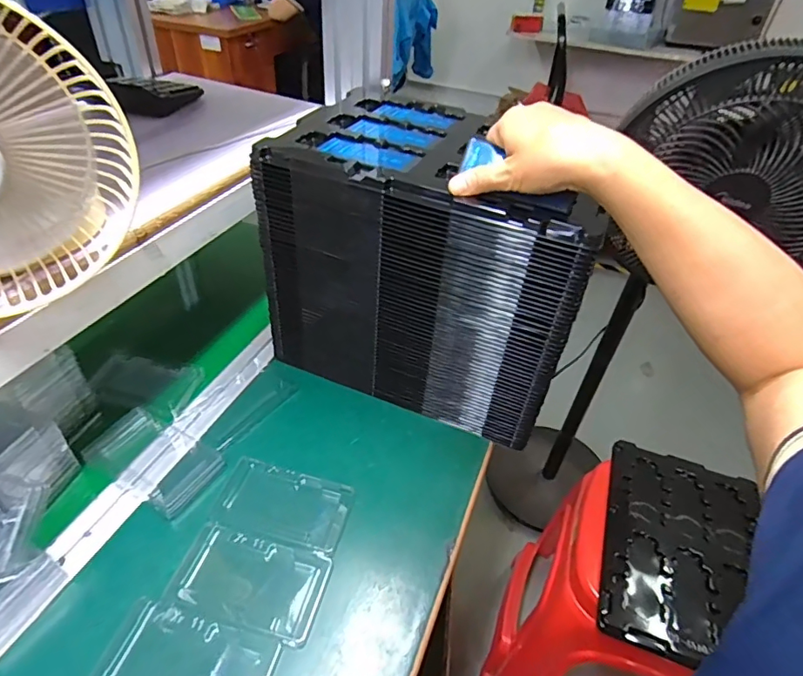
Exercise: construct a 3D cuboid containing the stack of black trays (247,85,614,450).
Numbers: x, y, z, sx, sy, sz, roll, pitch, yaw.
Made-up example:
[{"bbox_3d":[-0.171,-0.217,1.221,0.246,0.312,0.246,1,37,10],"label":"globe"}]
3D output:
[{"bbox_3d":[0.035,-0.089,0.596,0.326,0.282,0.214,16,38,16],"label":"stack of black trays"}]

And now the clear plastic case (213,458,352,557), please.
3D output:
[{"bbox_3d":[-0.116,0.162,0.502,0.123,0.018,0.074,11,41,7],"label":"clear plastic case"}]

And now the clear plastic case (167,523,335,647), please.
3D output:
[{"bbox_3d":[-0.132,0.214,0.445,0.121,0.016,0.077,11,41,7],"label":"clear plastic case"}]

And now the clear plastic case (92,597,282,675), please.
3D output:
[{"bbox_3d":[-0.167,0.253,0.388,0.126,0.012,0.071,12,41,8],"label":"clear plastic case"}]

